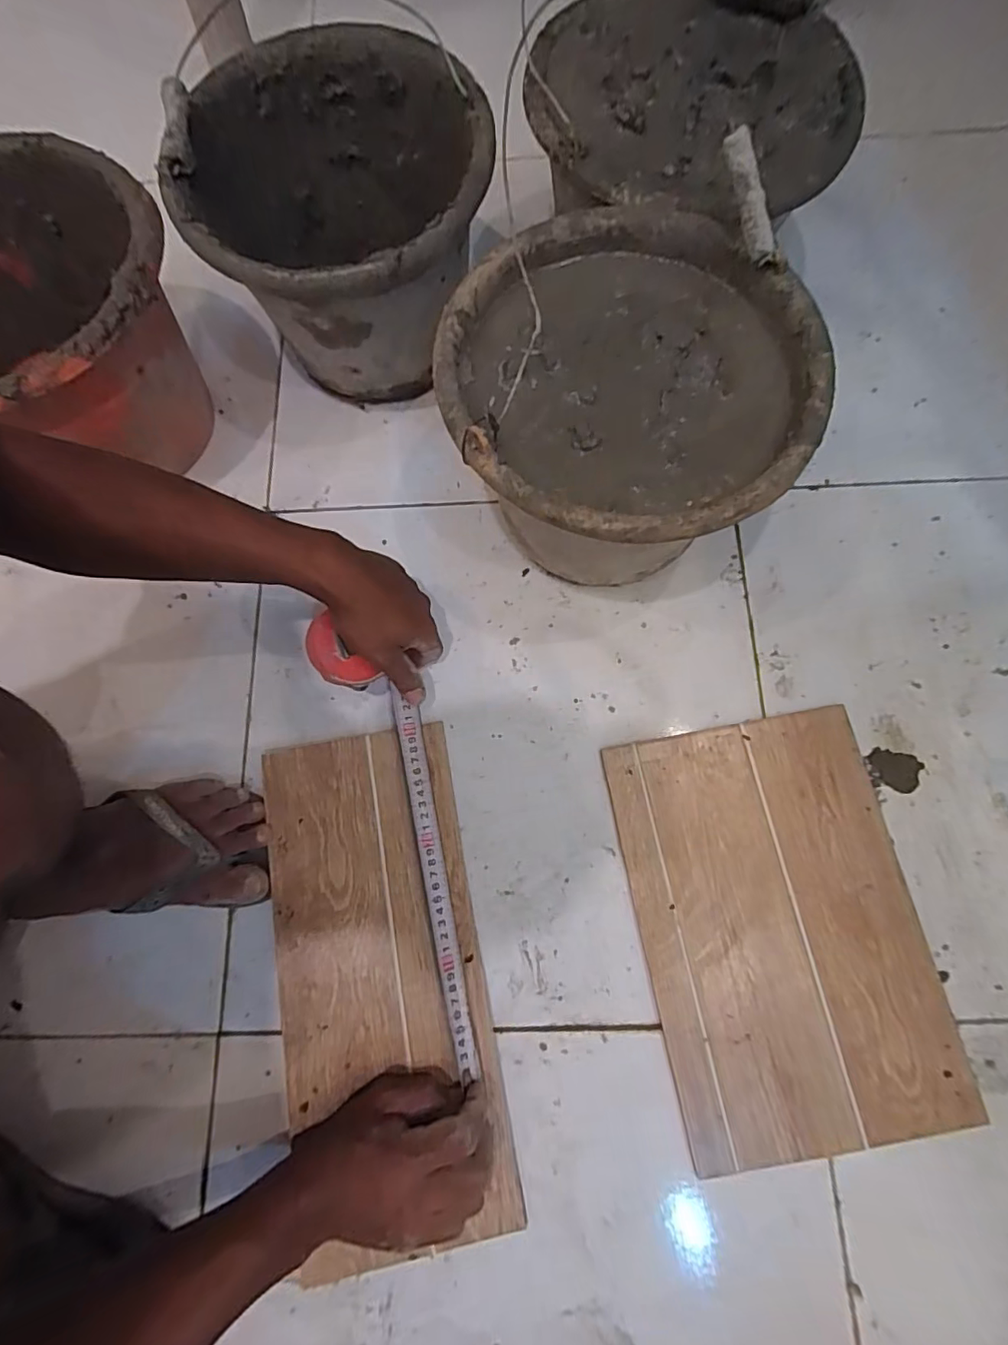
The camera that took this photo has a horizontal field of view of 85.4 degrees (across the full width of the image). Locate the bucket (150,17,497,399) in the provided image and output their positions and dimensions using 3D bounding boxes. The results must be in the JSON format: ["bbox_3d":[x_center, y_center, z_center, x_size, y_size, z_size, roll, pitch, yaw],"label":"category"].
[{"bbox_3d":[-0.146,-0.414,0.545,0.257,0.206,0.278,0,75,2],"label":"bucket"}]

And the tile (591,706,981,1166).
[{"bbox_3d":[0.233,0.210,0.465,0.229,0.011,0.329,-11,75,-1],"label":"tile"}]

